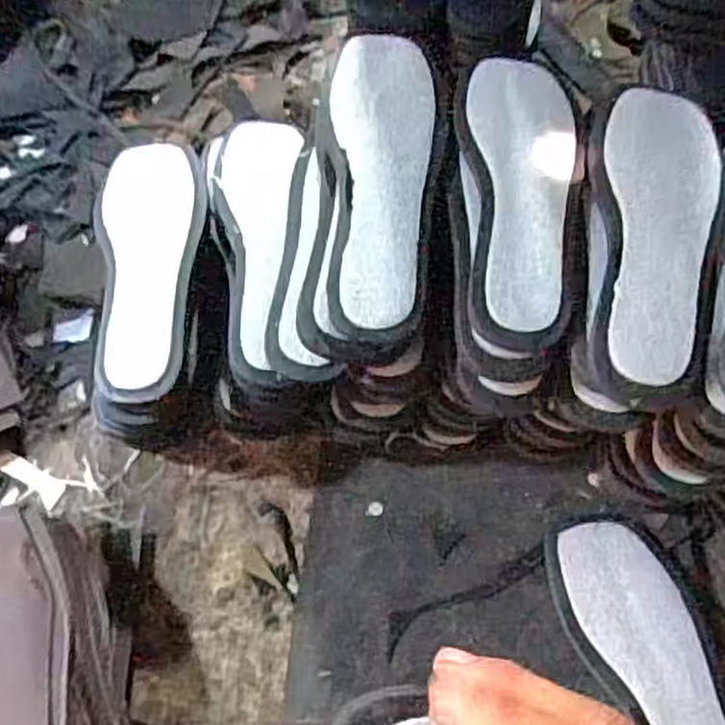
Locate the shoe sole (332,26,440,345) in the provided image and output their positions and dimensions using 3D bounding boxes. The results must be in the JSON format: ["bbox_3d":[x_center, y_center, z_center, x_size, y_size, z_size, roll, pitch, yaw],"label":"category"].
[{"bbox_3d":[0.015,-0.131,0.528,0.073,0.014,0.235,-2,70,4],"label":"shoe sole"}]

